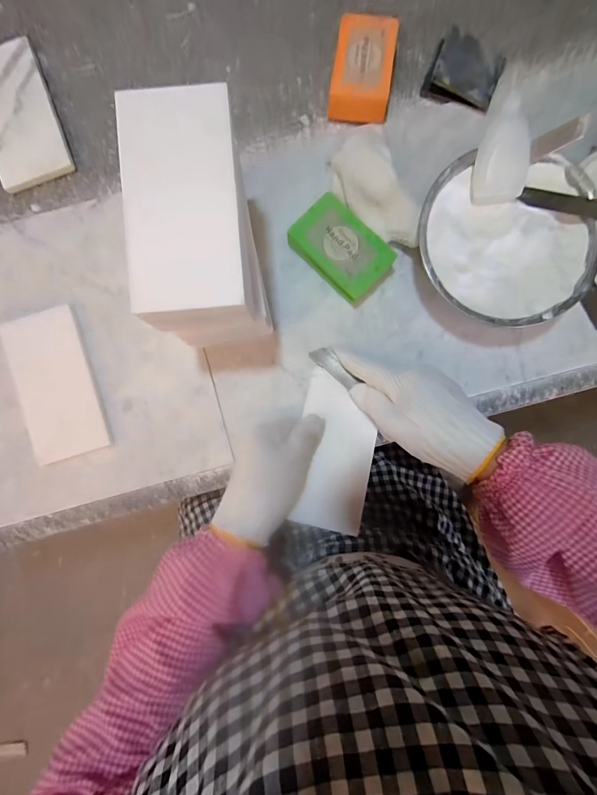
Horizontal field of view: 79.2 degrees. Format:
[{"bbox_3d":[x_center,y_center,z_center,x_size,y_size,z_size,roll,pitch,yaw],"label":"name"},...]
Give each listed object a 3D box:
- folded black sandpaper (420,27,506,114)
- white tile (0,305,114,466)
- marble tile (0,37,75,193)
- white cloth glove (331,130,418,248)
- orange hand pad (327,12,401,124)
[{"bbox_3d":[0.175,-0.343,0.378,0.071,0.026,0.076,23,86,2],"label":"folded black sandpaper"},{"bbox_3d":[-0.240,-0.012,0.357,0.071,0.011,0.144,-18,86,-1],"label":"white tile"},{"bbox_3d":[-0.290,-0.292,0.374,0.072,0.013,0.146,-21,86,-1],"label":"marble tile"},{"bbox_3d":[0.077,-0.201,0.359,0.059,0.047,0.115,-29,86,-2],"label":"white cloth glove"},{"bbox_3d":[0.066,-0.333,0.370,0.058,0.032,0.097,8,86,1],"label":"orange hand pad"}]

